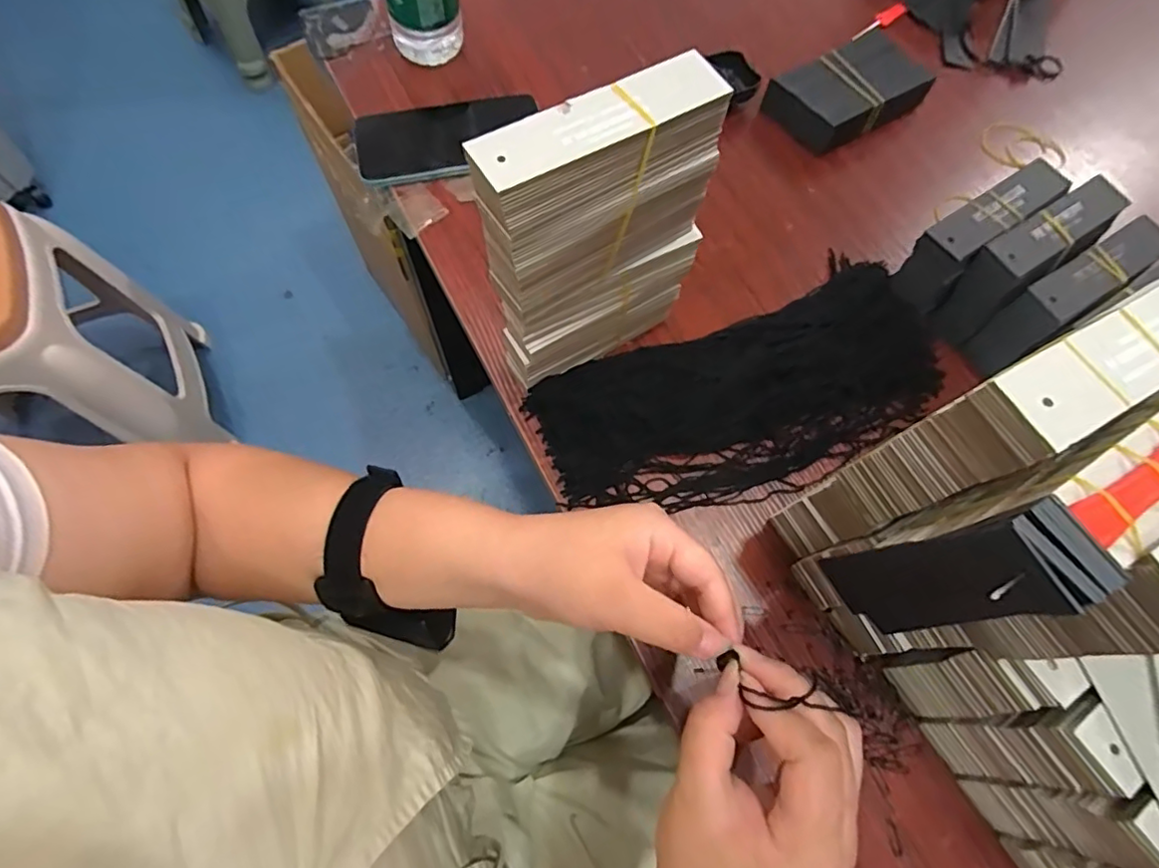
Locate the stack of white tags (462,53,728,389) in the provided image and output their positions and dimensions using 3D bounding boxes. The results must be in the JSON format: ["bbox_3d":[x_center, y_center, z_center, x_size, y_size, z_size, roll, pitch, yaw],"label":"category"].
[{"bbox_3d":[0.009,-0.107,0.354,0.133,0.188,0.034,-29,72,-13],"label":"stack of white tags"}]

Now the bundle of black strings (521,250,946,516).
[{"bbox_3d":[0.122,-0.027,0.433,0.292,0.030,0.135,-22,70,-11],"label":"bundle of black strings"}]

